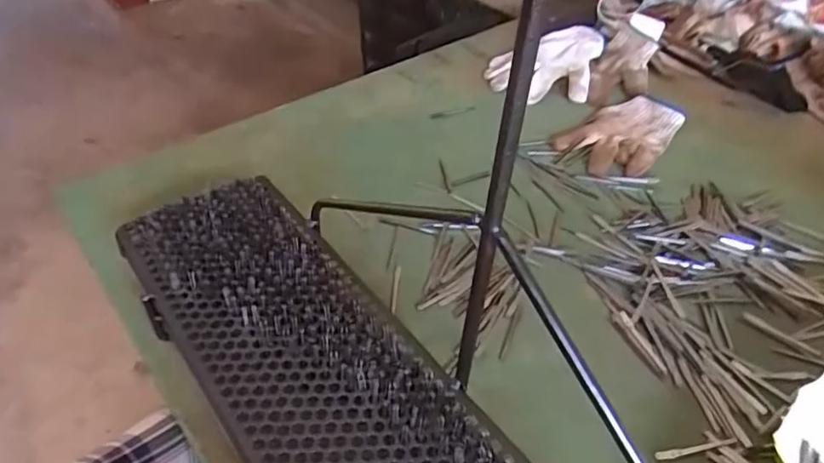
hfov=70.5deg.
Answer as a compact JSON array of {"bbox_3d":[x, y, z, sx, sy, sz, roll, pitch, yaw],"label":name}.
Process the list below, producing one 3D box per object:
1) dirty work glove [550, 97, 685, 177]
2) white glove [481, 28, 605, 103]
[{"bbox_3d":[0.276,-0.124,0.749,0.173,0.017,0.106,-30,52,-28],"label":"dirty work glove"},{"bbox_3d":[0.199,-0.241,0.838,0.188,0.049,0.109,-29,52,-27],"label":"white glove"}]

